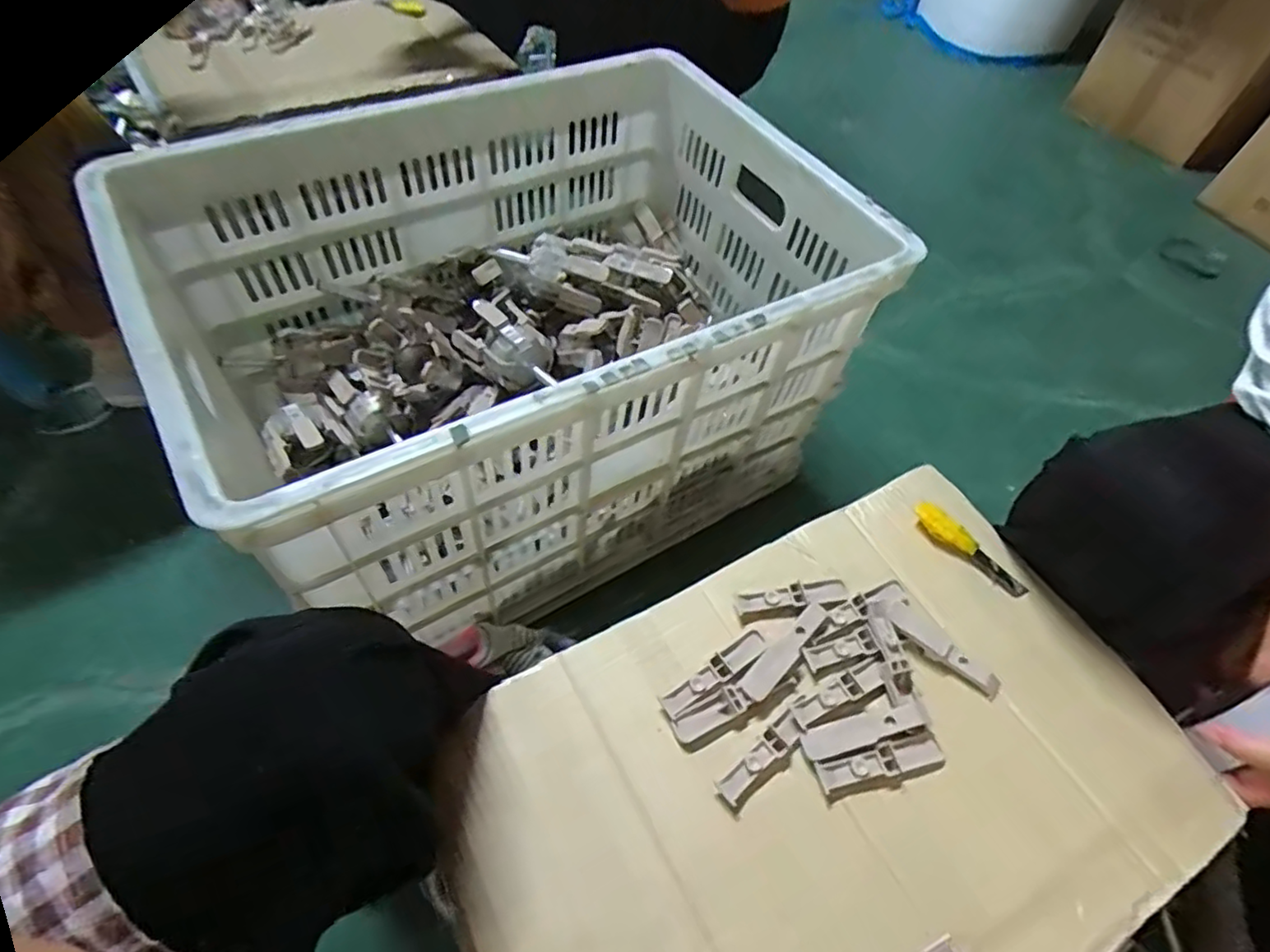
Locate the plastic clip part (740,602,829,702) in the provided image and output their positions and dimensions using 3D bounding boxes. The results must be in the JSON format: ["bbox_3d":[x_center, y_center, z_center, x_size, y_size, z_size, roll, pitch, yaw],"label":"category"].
[{"bbox_3d":[0.116,0.133,0.493,0.020,0.006,0.096,40,61,21],"label":"plastic clip part"}]

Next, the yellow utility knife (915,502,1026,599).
[{"bbox_3d":[0.296,0.063,0.567,0.108,0.010,0.028,41,61,21],"label":"yellow utility knife"}]

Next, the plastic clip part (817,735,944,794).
[{"bbox_3d":[0.176,0.203,0.456,0.093,0.009,0.019,-10,57,-12],"label":"plastic clip part"}]

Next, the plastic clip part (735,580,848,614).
[{"bbox_3d":[0.128,0.098,0.525,0.096,0.004,0.020,-4,56,-8],"label":"plastic clip part"}]

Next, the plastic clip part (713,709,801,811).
[{"bbox_3d":[0.090,0.197,0.451,0.077,0.010,0.018,-35,65,-25],"label":"plastic clip part"}]

